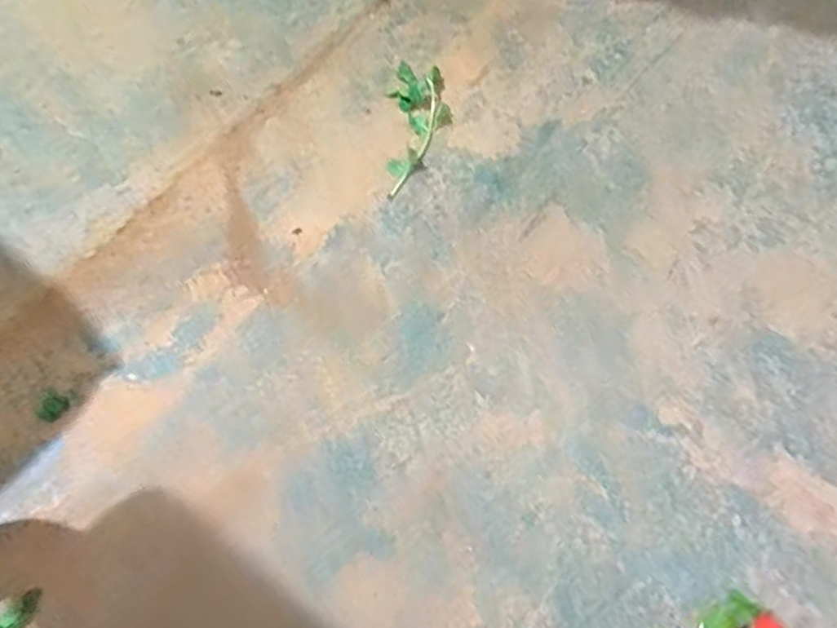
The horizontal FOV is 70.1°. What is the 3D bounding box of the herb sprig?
[{"bbox_3d":[0.001,-0.212,0.671,0.070,0.016,0.185,-1,64,-1],"label":"herb sprig"}]

